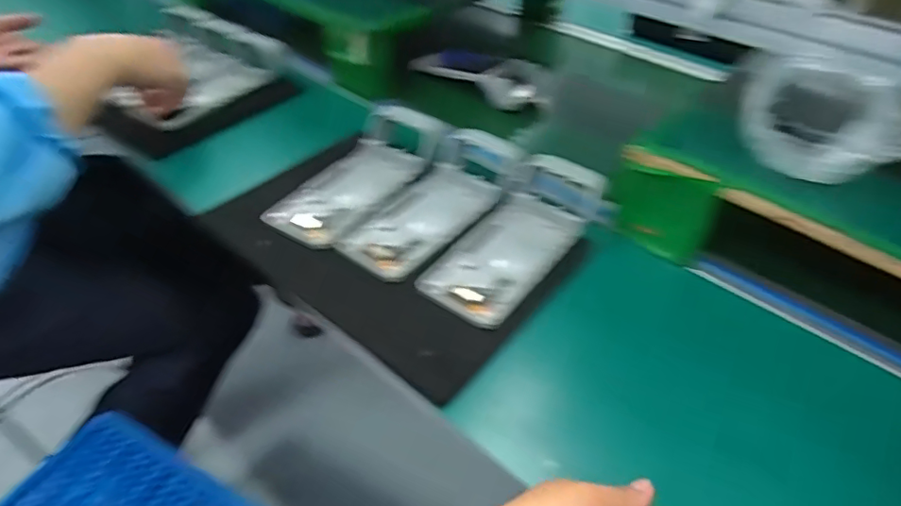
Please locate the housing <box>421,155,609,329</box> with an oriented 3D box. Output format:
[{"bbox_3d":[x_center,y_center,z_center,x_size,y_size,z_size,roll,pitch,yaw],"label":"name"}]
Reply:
[{"bbox_3d":[0.065,-0.019,0.532,0.091,0.041,0.211,29,53,23],"label":"housing"}]

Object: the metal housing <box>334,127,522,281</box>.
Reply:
[{"bbox_3d":[-0.016,-0.056,0.572,0.091,0.036,0.221,29,53,23],"label":"metal housing"}]

